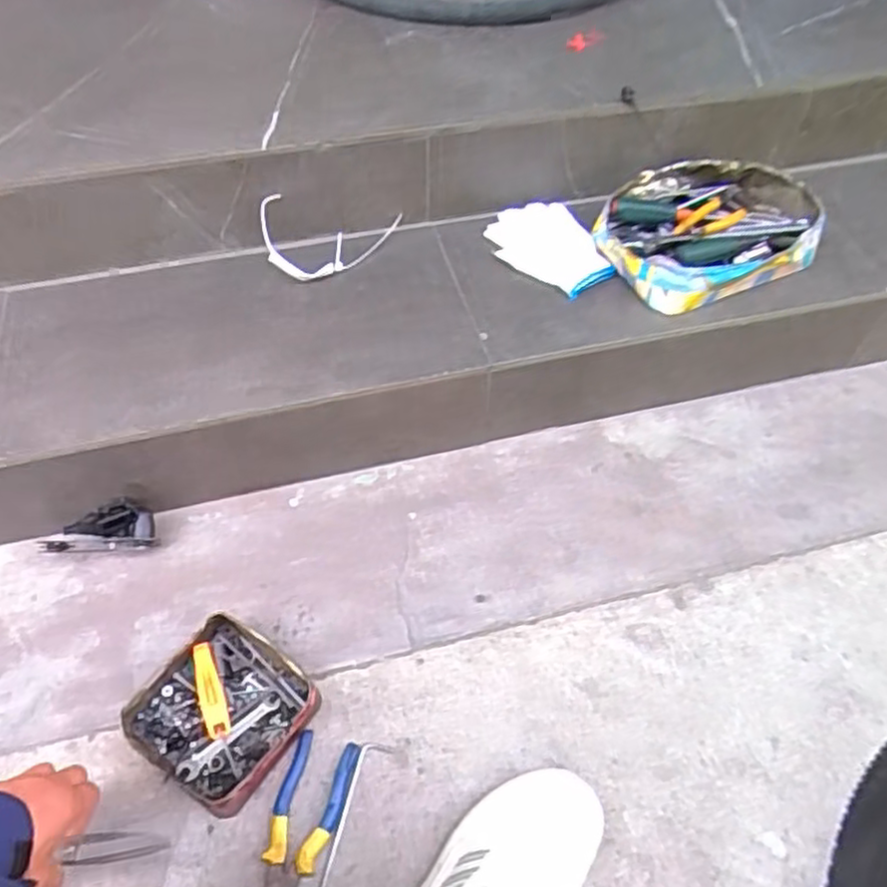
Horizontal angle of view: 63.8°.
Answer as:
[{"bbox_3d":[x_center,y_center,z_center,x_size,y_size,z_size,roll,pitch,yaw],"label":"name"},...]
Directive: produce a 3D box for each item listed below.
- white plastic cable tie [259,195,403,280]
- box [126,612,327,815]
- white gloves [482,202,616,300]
[{"bbox_3d":[-0.153,-0.289,0.991,0.197,0.086,0.096,-8,54,-6],"label":"white plastic cable tie"},{"bbox_3d":[-0.234,0.289,0.774,0.165,0.046,0.163,29,61,19],"label":"box"},{"bbox_3d":[0.148,-0.275,1.006,0.127,0.021,0.181,-26,58,-18],"label":"white gloves"}]

